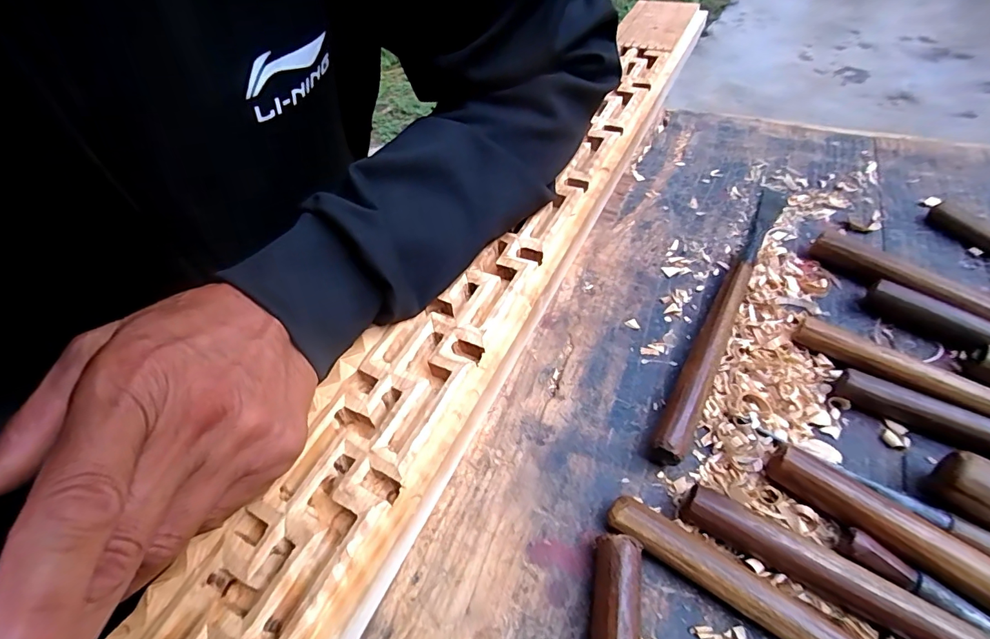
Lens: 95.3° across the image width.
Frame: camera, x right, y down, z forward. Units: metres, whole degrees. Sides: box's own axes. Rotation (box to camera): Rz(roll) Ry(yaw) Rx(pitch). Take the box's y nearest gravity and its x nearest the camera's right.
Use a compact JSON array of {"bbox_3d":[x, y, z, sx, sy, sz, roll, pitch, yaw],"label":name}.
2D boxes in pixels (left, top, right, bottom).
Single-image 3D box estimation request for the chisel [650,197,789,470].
[{"bbox_3d":[0.151,-0.018,0.287,0.016,0.019,0.252,24,57,23],"label":"chisel"}]

